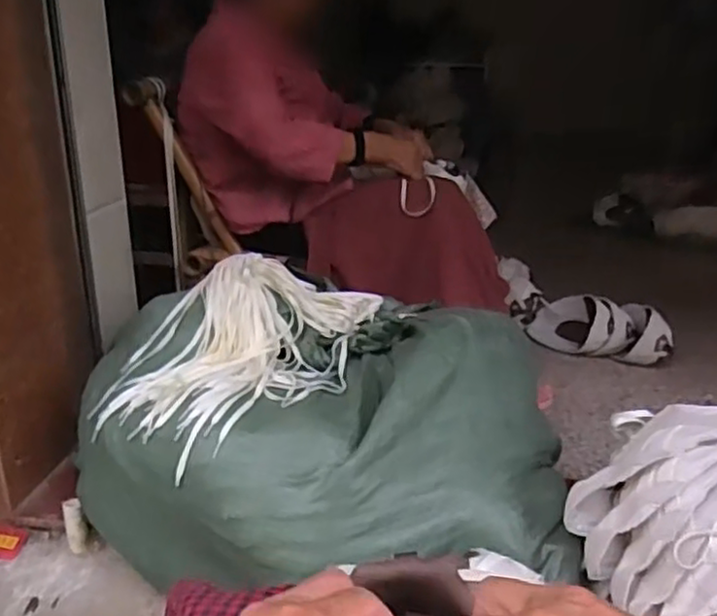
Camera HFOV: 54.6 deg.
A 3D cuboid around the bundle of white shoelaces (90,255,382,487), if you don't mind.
[{"bbox_3d":[-0.152,0.043,1.002,0.271,0.139,0.412,15,25,35],"label":"bundle of white shoelaces"}]

